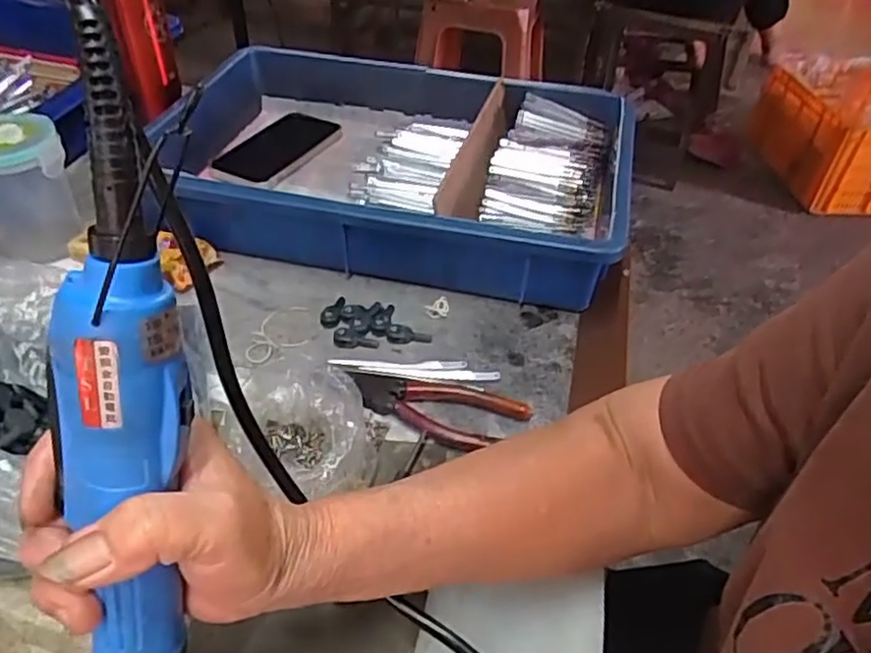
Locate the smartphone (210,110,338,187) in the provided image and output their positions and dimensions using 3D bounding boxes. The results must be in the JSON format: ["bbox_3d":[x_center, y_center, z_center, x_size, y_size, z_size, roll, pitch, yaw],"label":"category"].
[{"bbox_3d":[-0.166,-0.195,0.723,0.085,0.007,0.150,17,44,15],"label":"smartphone"}]

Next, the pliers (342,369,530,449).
[{"bbox_3d":[-0.002,0.054,0.462,0.126,0.011,0.047,14,44,12],"label":"pliers"}]

